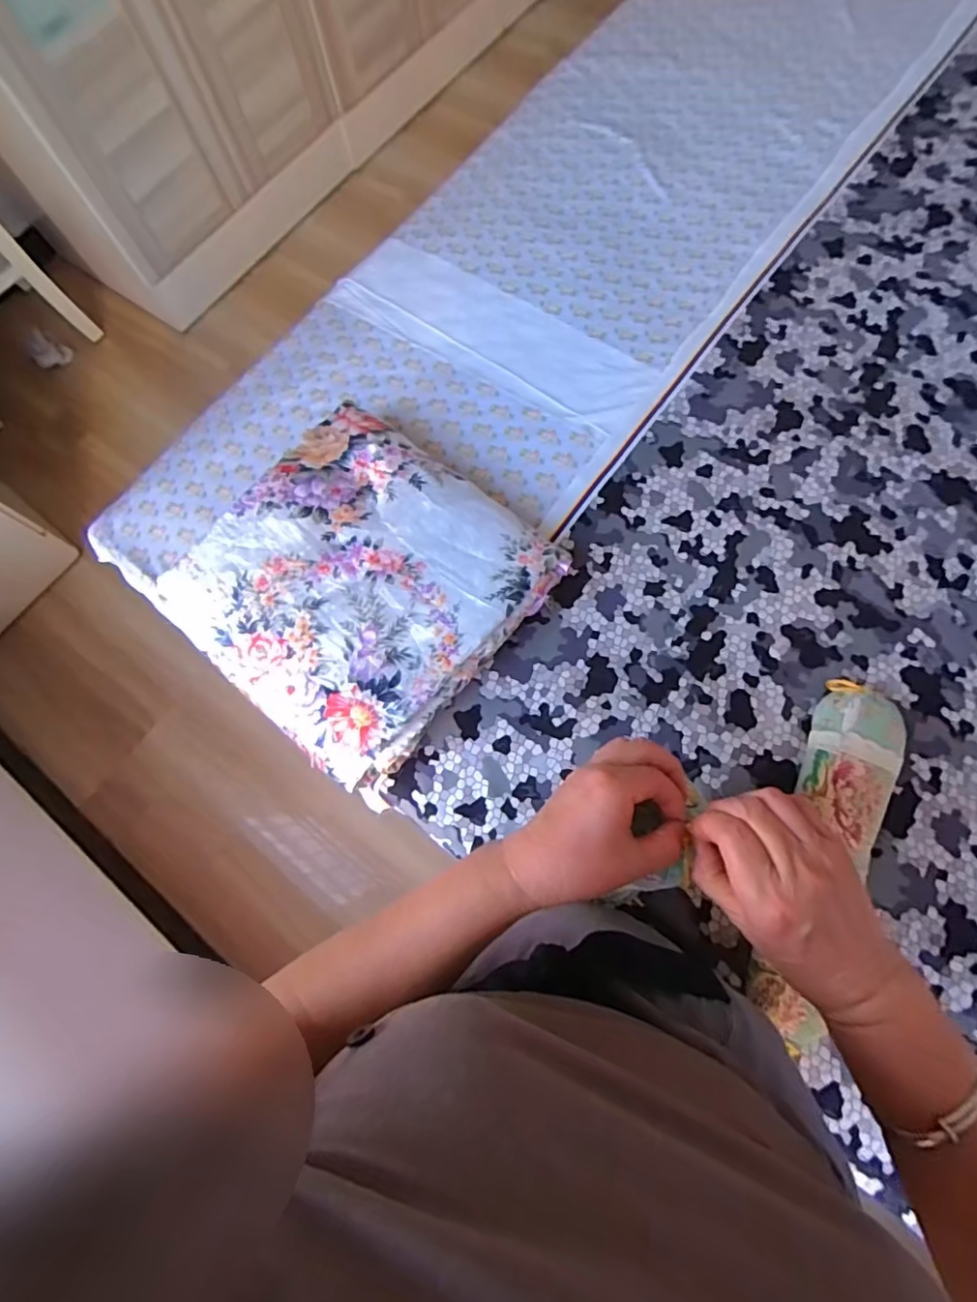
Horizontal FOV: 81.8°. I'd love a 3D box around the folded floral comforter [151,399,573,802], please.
[{"bbox_3d":[-0.172,-0.091,0.727,0.387,0.066,0.383,41,76,13],"label":"folded floral comforter"}]

